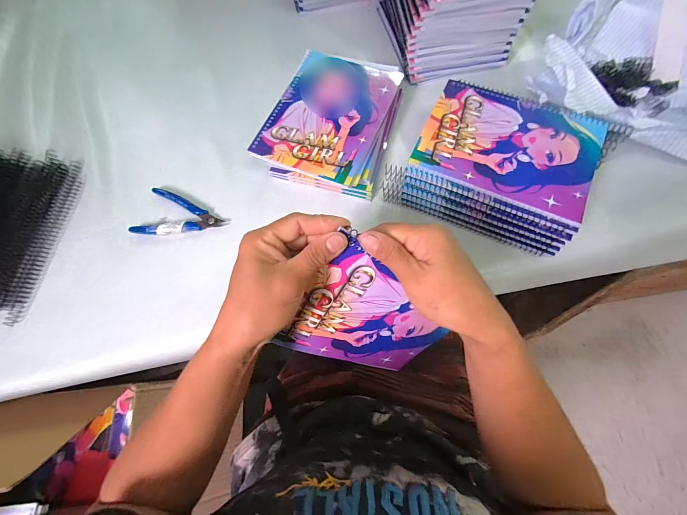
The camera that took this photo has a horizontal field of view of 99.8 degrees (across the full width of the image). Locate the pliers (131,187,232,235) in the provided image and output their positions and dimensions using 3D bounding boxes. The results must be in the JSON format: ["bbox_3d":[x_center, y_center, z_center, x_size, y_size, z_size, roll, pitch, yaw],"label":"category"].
[{"bbox_3d":[-0.223,-0.050,0.394,0.118,0.014,0.069,19,73,8],"label":"pliers"}]

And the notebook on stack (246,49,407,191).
[{"bbox_3d":[-0.019,-0.203,0.397,0.144,0.007,0.204,22,73,9],"label":"notebook on stack"}]

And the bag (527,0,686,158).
[{"bbox_3d":[0.422,-0.251,0.404,0.268,0.081,0.284,35,76,13],"label":"bag"}]

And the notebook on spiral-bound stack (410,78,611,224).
[{"bbox_3d":[0.197,-0.136,0.346,0.193,0.009,0.145,24,74,10],"label":"notebook on spiral-bound stack"}]

